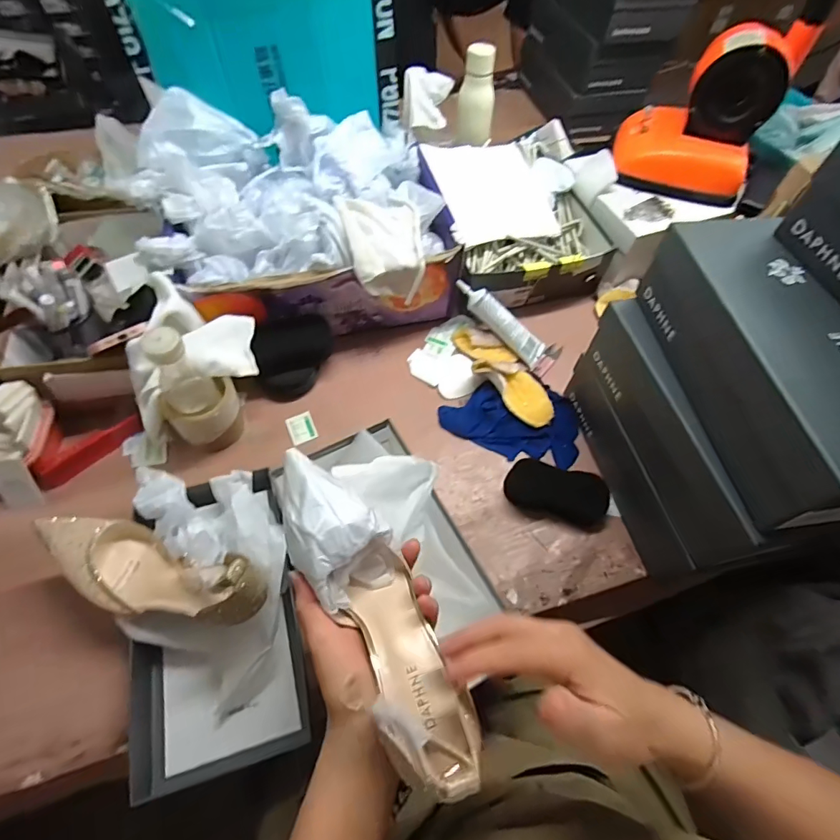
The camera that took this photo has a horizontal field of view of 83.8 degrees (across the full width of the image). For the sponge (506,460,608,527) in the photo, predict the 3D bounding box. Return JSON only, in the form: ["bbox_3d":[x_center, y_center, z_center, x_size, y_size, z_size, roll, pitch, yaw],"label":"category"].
[{"bbox_3d":[0.179,0.092,0.611,0.128,0.029,0.060,14,60,4],"label":"sponge"}]

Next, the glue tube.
[{"bbox_3d":[0.128,-0.157,0.734,0.173,0.025,0.050,40,62,-11],"label":"glue tube"}]

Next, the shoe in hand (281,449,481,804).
[{"bbox_3d":[-0.035,0.124,0.335,0.068,0.086,0.242,-26,59,-18],"label":"shoe in hand"}]

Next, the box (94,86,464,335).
[{"bbox_3d":[-0.176,-0.291,0.703,0.413,0.194,0.307,-13,61,-11],"label":"box"}]

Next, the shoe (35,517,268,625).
[{"bbox_3d":[-0.277,0.157,0.481,0.253,0.072,0.084,7,58,16],"label":"shoe"}]

